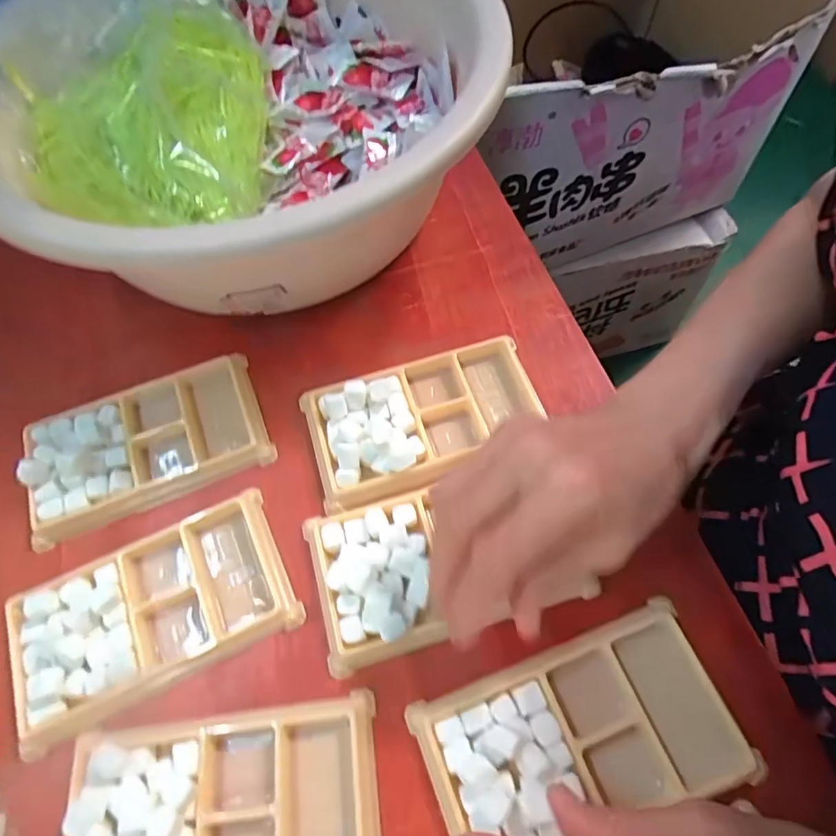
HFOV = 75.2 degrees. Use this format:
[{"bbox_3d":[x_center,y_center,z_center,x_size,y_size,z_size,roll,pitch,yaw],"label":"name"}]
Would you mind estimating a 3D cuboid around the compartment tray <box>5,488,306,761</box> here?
[{"bbox_3d":[-0.133,0.097,0.275,0.131,0.026,0.075,-24,64,-12],"label":"compartment tray"}]

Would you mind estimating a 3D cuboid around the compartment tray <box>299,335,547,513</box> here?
[{"bbox_3d":[0.005,-0.001,0.317,0.135,0.017,0.075,-15,62,-7],"label":"compartment tray"}]

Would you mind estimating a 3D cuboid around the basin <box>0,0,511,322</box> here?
[{"bbox_3d":[-0.115,-0.197,0.364,0.296,0.115,0.321,0,62,1],"label":"basin"}]

